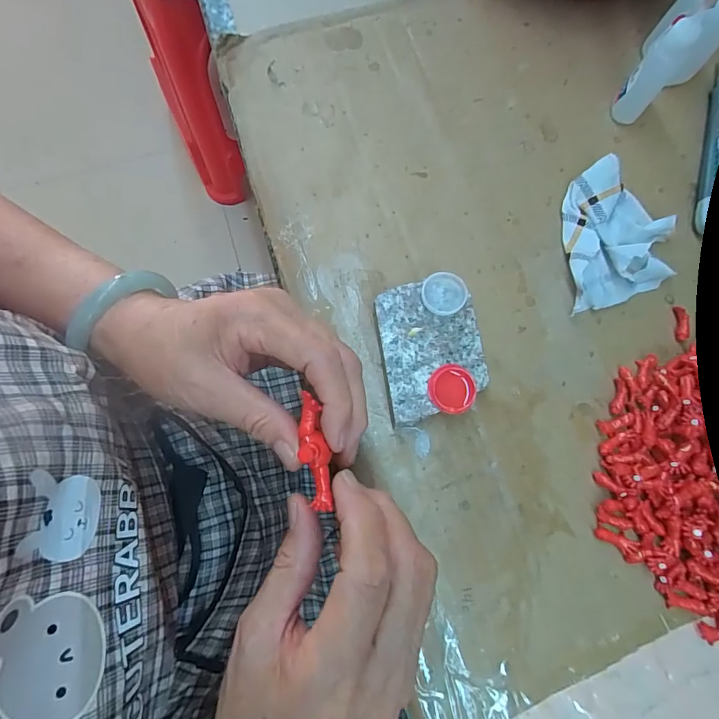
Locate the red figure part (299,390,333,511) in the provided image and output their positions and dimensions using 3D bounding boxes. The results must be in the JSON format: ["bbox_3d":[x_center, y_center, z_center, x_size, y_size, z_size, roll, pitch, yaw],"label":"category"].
[{"bbox_3d":[-0.020,0.040,0.190,0.012,0.010,0.049,-11,81,-3],"label":"red figure part"}]

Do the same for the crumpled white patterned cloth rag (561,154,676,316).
[{"bbox_3d":[0.174,-0.082,0.292,0.068,0.017,0.099,1,78,-1],"label":"crumpled white patterned cloth rag"}]

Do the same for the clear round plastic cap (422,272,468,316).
[{"bbox_3d":[0.052,-0.040,0.269,0.027,0.004,0.026,-1,82,4],"label":"clear round plastic cap"}]

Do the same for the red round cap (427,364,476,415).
[{"bbox_3d":[0.054,0.017,0.255,0.027,0.004,0.028,-1,78,6],"label":"red round cap"}]

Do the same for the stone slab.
[{"bbox_3d":[0.043,-0.004,0.272,0.061,0.020,0.081,-9,79,-3],"label":"stone slab"}]

